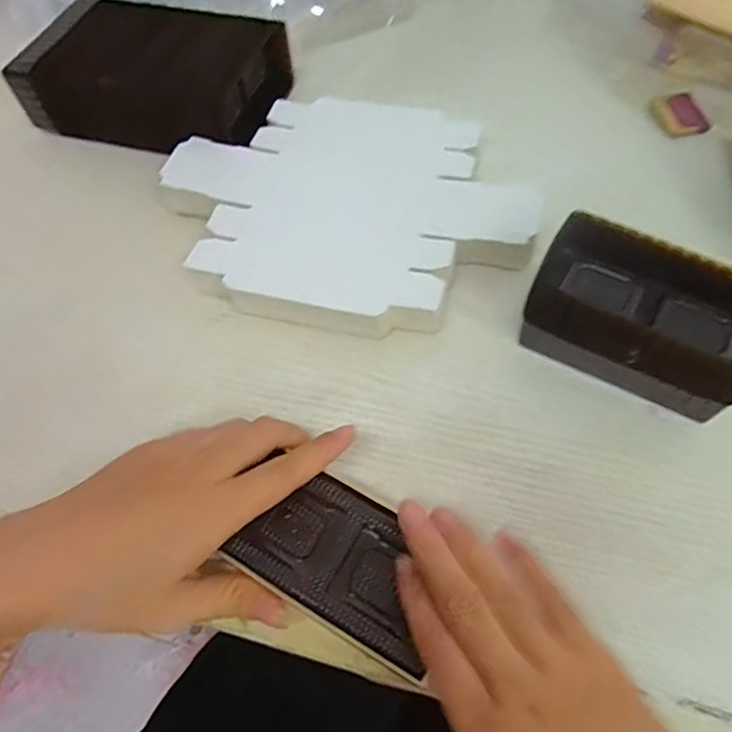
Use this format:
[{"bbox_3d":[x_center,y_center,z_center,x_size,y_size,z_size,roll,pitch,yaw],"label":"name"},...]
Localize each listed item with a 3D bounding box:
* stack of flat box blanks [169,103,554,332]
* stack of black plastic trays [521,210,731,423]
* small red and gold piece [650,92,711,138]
[{"bbox_3d":[-0.013,-0.111,0.379,0.241,0.025,0.186,15,61,11],"label":"stack of flat box blanks"},{"bbox_3d":[0.146,-0.023,0.299,0.113,0.059,0.062,24,64,16],"label":"stack of black plastic trays"},{"bbox_3d":[0.241,-0.192,0.425,0.033,0.007,0.039,-12,60,-5],"label":"small red and gold piece"}]

